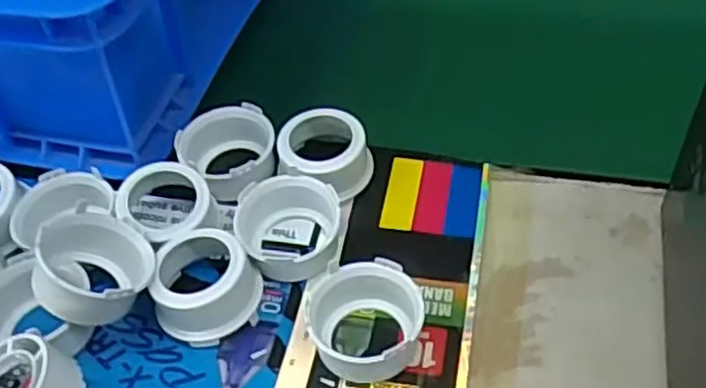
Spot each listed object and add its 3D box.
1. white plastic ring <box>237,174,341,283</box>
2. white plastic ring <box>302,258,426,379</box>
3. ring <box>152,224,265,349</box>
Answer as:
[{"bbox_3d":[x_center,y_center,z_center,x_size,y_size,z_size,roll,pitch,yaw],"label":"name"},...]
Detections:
[{"bbox_3d":[-0.033,0.014,0.391,0.053,0.030,0.054,-2,45,2],"label":"white plastic ring"},{"bbox_3d":[0.006,0.059,0.351,0.050,0.029,0.046,-2,45,2],"label":"white plastic ring"},{"bbox_3d":[-0.071,0.045,0.367,0.047,0.036,0.048,-2,45,2],"label":"ring"}]

